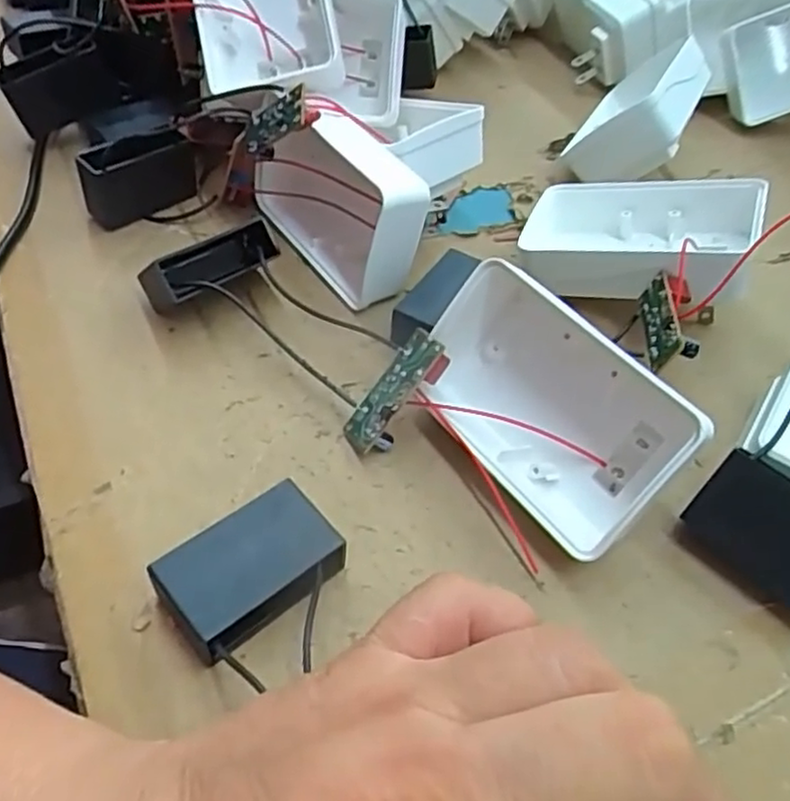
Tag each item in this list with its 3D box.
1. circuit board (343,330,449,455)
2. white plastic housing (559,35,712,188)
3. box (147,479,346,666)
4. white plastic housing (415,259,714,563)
[{"bbox_3d":[0.000,-0.002,0.240,0.017,0.010,0.044,39,94,25],"label":"circuit board"},{"bbox_3d":[0.126,-0.146,0.355,0.034,0.054,0.085,50,53,-18],"label":"white plastic housing"},{"bbox_3d":[-0.040,0.050,0.199,0.047,0.019,0.031,-32,59,-28],"label":"box"},{"bbox_3d":[0.050,0.001,0.229,0.088,0.025,0.058,42,102,22],"label":"white plastic housing"}]

